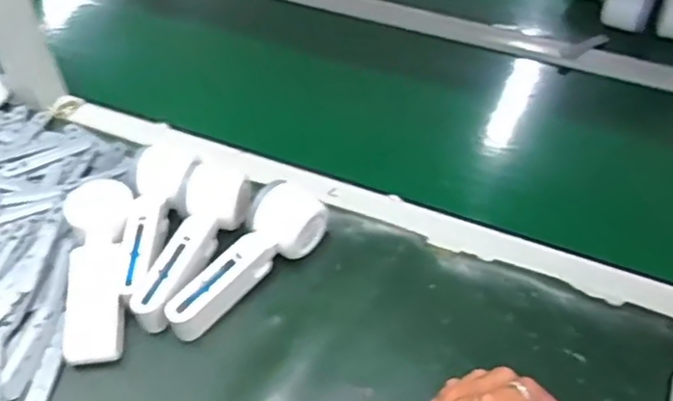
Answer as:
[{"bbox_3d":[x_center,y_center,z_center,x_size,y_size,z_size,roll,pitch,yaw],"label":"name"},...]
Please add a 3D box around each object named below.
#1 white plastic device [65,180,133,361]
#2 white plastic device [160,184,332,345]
[{"bbox_3d":[-0.205,0.057,0.591,0.060,0.041,0.172,-8,49,-9],"label":"white plastic device"},{"bbox_3d":[-0.084,0.048,0.600,0.059,0.051,0.170,37,57,27],"label":"white plastic device"}]

